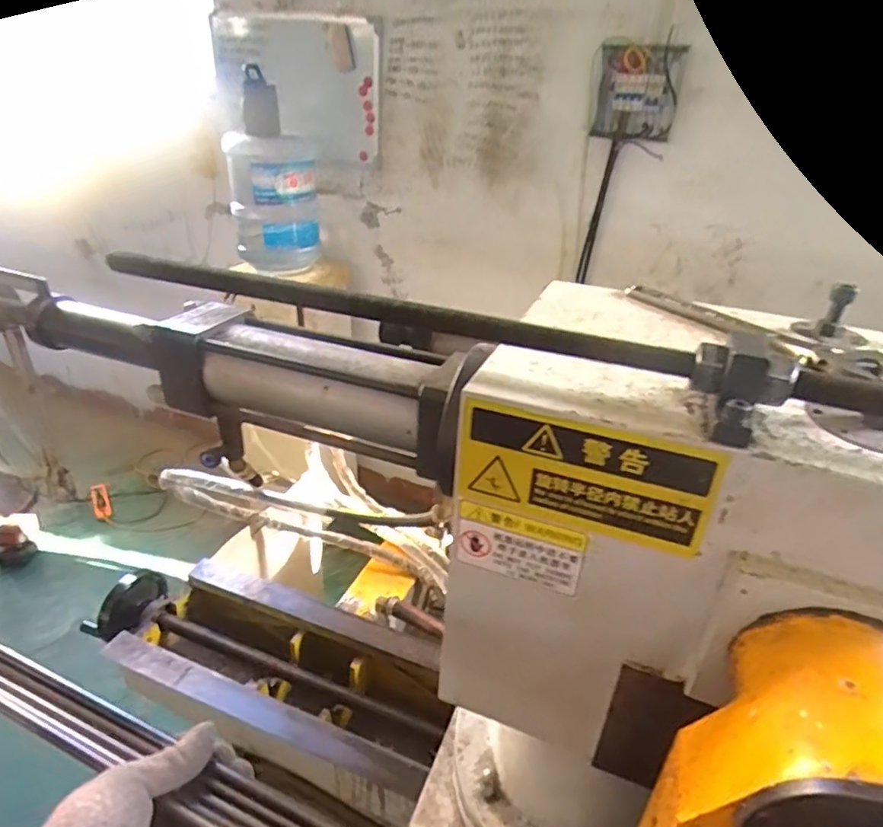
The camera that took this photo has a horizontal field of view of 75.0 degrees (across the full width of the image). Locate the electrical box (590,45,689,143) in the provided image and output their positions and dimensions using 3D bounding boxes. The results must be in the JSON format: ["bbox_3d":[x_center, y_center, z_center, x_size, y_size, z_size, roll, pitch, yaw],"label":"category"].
[{"bbox_3d":[0.435,-0.708,1.283,0.174,0.182,0.054,11,31,14],"label":"electrical box"}]

